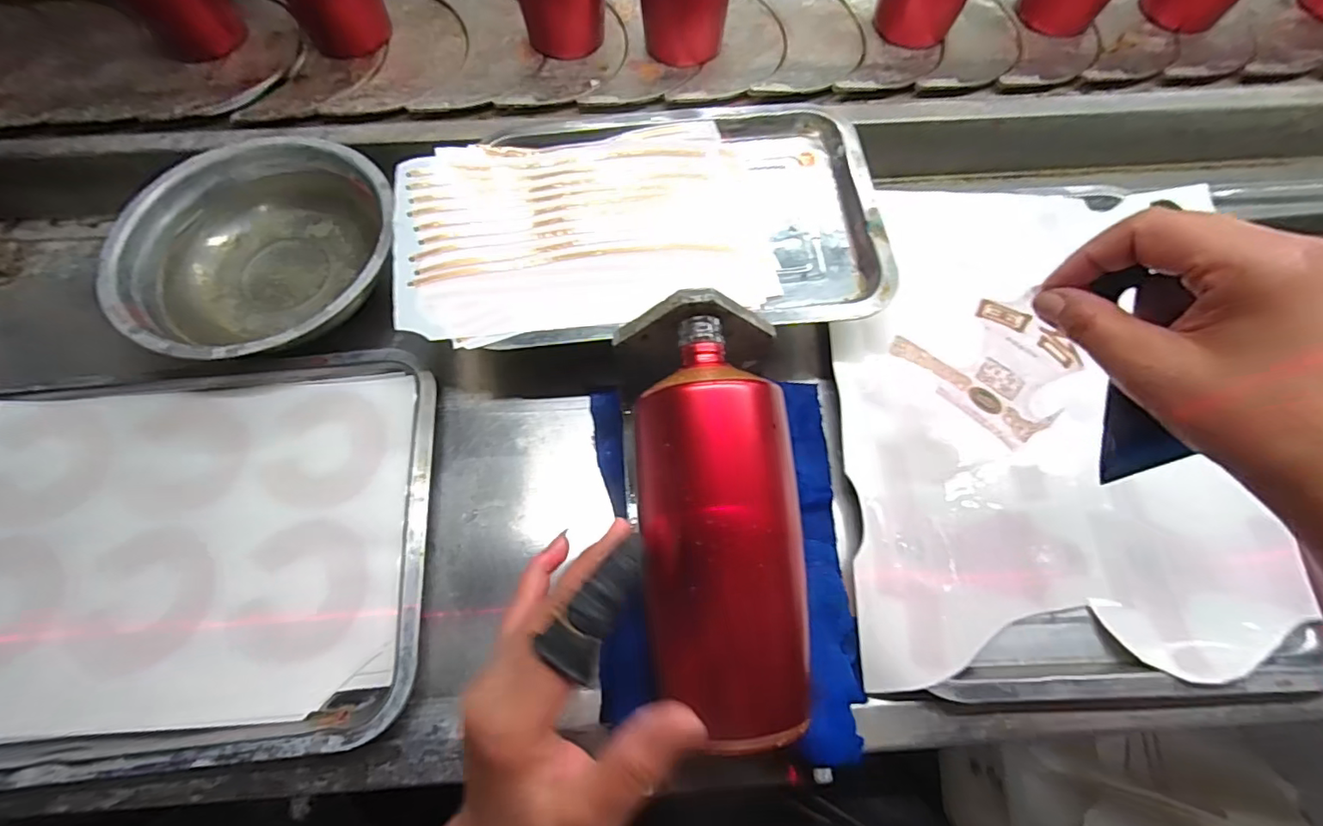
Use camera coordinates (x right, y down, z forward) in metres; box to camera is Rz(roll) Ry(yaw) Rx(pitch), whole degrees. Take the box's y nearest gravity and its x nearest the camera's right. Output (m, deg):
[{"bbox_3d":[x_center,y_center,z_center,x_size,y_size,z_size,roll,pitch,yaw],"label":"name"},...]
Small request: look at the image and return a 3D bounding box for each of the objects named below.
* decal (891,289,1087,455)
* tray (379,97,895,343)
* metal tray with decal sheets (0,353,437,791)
[{"bbox_3d":[0.194,-0.027,0.328,0.013,0.111,0.095,-41,77,-13],"label":"decal"},{"bbox_3d":[-0.017,-0.146,0.412,0.336,0.035,0.205,-4,72,-2],"label":"tray"},{"bbox_3d":[-0.324,0.084,0.355,0.339,0.032,0.248,-5,72,-2],"label":"metal tray with decal sheets"}]

